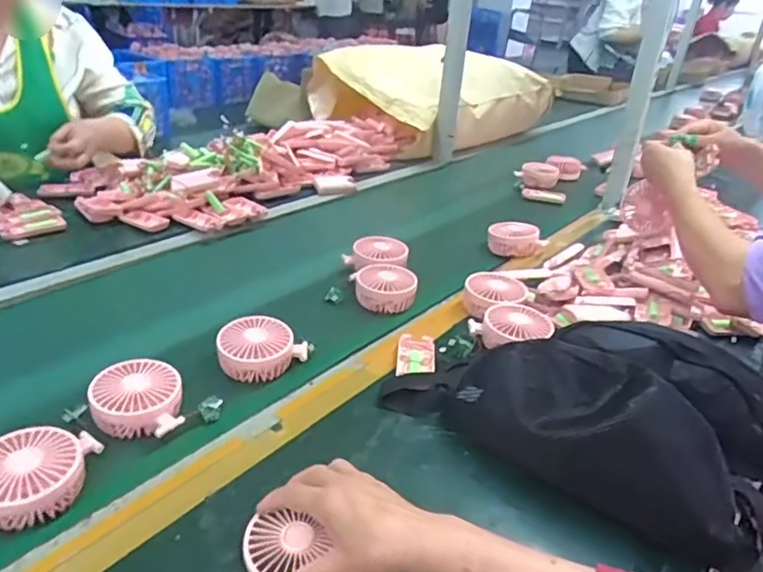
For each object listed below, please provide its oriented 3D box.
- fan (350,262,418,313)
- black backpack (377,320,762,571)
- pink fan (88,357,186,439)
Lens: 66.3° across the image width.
[{"bbox_3d":[0.006,0.000,0.847,0.089,0.044,0.072,1,29,-6],"label":"fan"},{"bbox_3d":[0.227,0.117,0.621,0.396,0.112,0.221,24,35,27],"label":"black backpack"},{"bbox_3d":[-0.253,0.117,0.604,0.084,0.036,0.098,-8,34,-23],"label":"pink fan"}]

